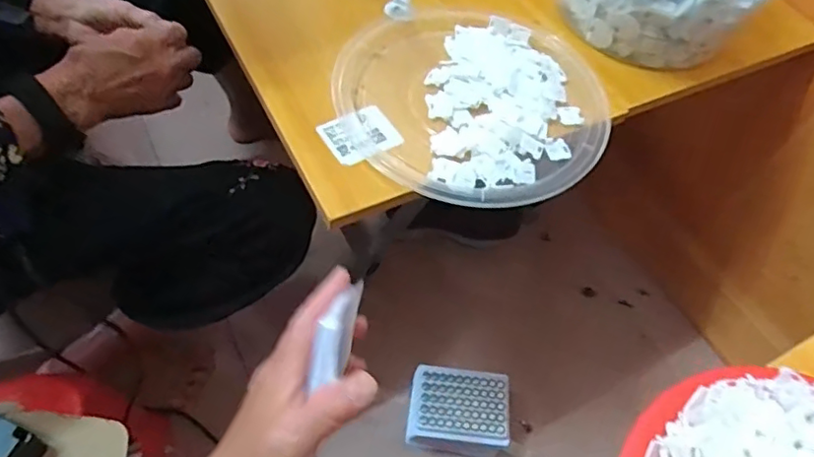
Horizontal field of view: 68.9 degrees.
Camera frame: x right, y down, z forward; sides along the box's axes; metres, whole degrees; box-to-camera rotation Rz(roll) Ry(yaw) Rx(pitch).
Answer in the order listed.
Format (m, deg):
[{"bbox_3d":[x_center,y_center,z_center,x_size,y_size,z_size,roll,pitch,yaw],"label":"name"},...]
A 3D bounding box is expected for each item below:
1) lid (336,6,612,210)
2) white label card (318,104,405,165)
[{"bbox_3d":[0.056,-0.118,0.524,0.233,0.013,0.225,2,57,-4],"label":"lid"},{"bbox_3d":[-0.039,-0.080,0.498,0.059,0.004,0.052,-25,62,-20],"label":"white label card"}]

